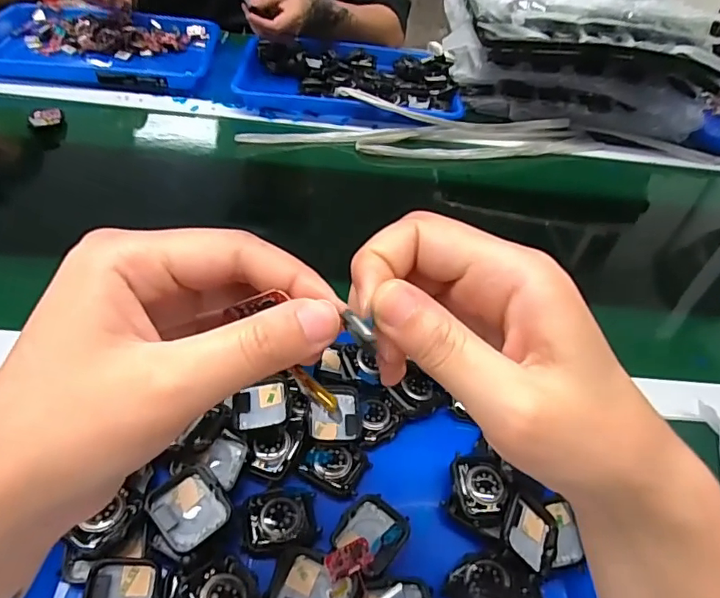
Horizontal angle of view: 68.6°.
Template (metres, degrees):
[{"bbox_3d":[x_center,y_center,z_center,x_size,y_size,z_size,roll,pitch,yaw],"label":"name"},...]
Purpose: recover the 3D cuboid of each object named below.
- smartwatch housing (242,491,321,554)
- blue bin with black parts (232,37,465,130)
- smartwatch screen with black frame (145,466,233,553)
[{"bbox_3d":[-0.048,0.132,0.315,0.043,0.006,0.034,0,45,-10],"label":"smartwatch housing"},{"bbox_3d":[-0.014,-0.335,0.805,0.320,0.039,0.227,6,44,-4],"label":"blue bin with black parts"},{"bbox_3d":[-0.096,0.119,0.300,0.038,0.007,0.040,-32,63,-35],"label":"smartwatch screen with black frame"}]

